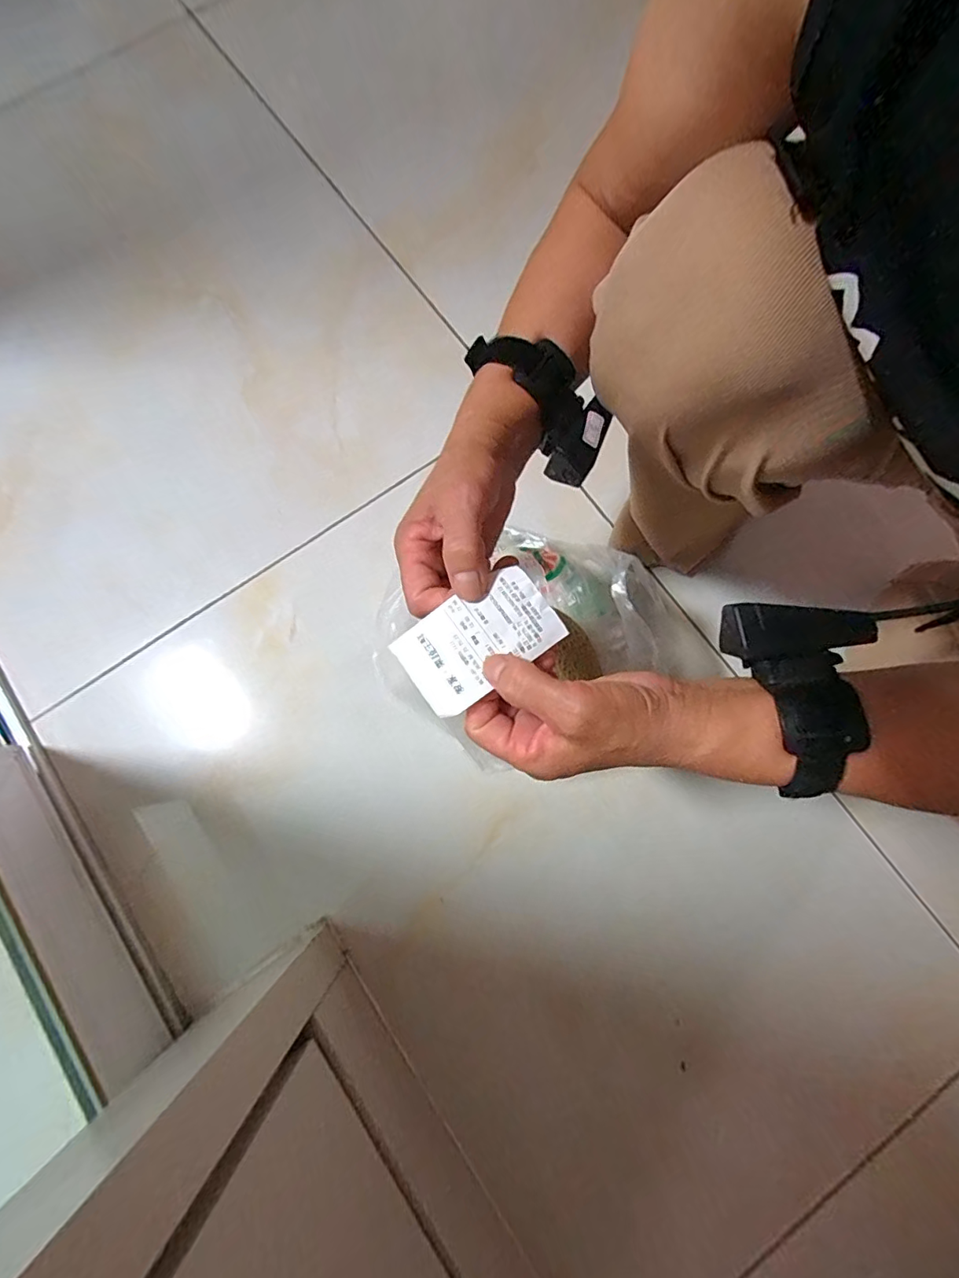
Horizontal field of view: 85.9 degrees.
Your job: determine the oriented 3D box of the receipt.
[{"bbox_3d":[-0.001,0.000,0.291,0.086,0.007,0.053,-35,81,-5],"label":"receipt"}]

